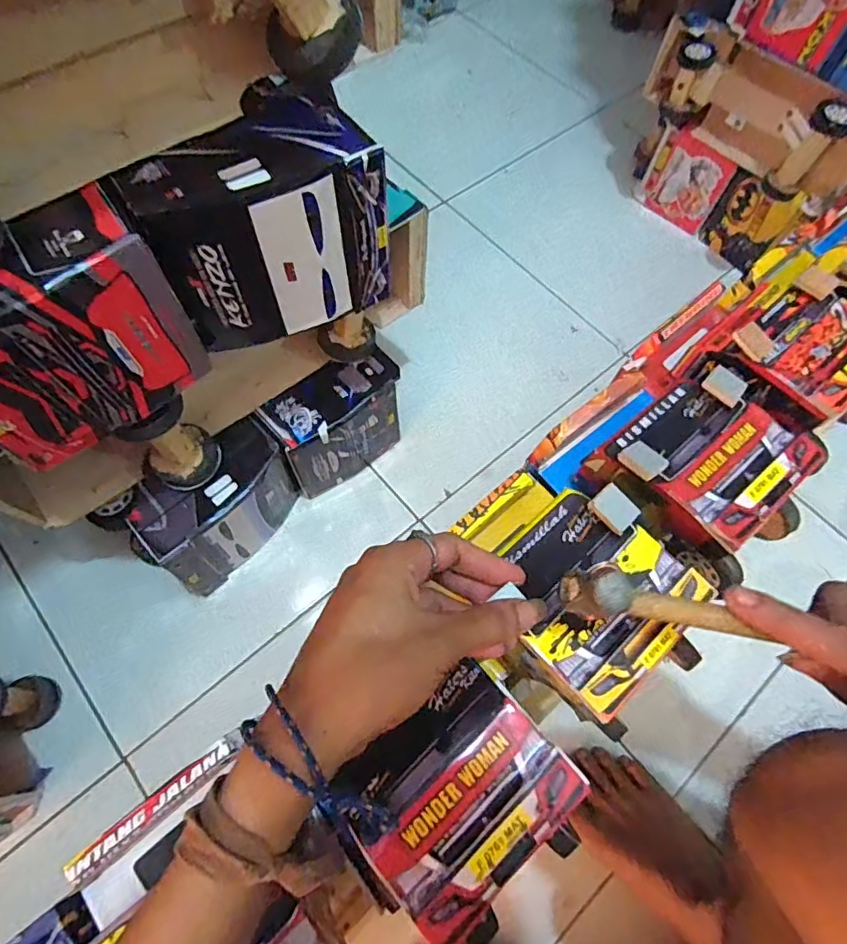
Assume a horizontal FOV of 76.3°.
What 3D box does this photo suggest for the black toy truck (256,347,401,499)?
[{"bbox_3d":[-0.103,-0.061,0.641,0.154,0.130,0.086,-35,72,-16],"label":"black toy truck"}]

